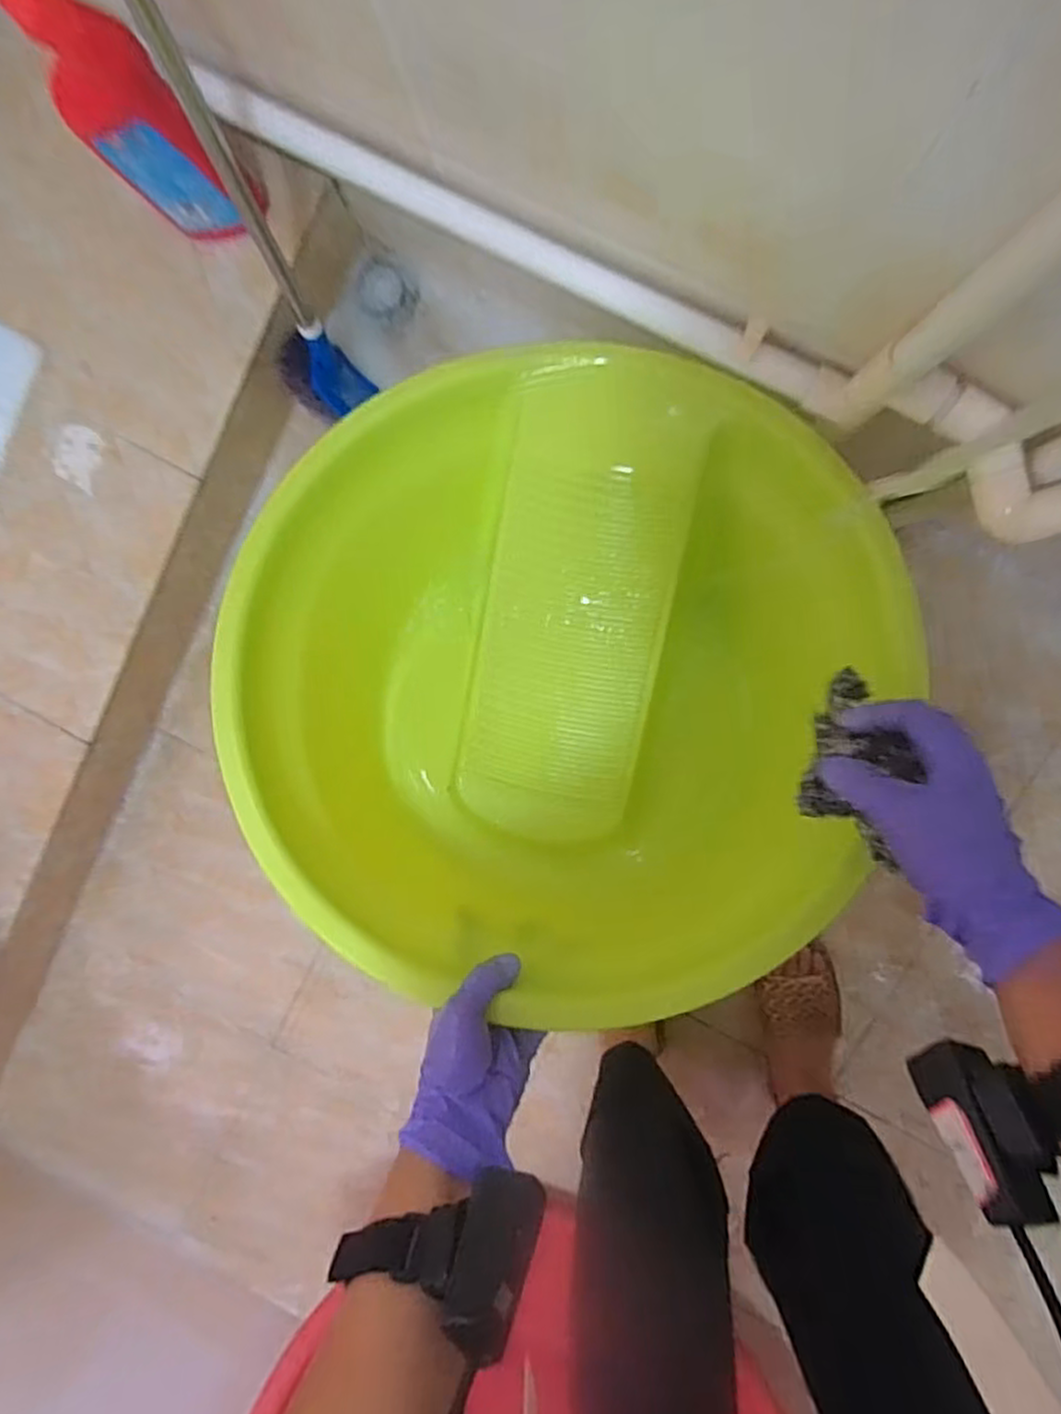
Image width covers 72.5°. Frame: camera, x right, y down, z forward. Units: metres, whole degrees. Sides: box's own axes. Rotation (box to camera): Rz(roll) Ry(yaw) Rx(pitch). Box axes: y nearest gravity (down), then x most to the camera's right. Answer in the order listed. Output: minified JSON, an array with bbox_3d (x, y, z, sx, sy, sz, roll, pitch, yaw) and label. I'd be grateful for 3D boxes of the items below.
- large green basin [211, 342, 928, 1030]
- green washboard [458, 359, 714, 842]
[{"bbox_3d":[0.036,-0.028,0.559,0.466,0.237,0.404,-31,94,8],"label":"large green basin"},{"bbox_3d":[0.039,-0.080,0.604,0.152,0.021,0.379,10,99,4],"label":"green washboard"}]

